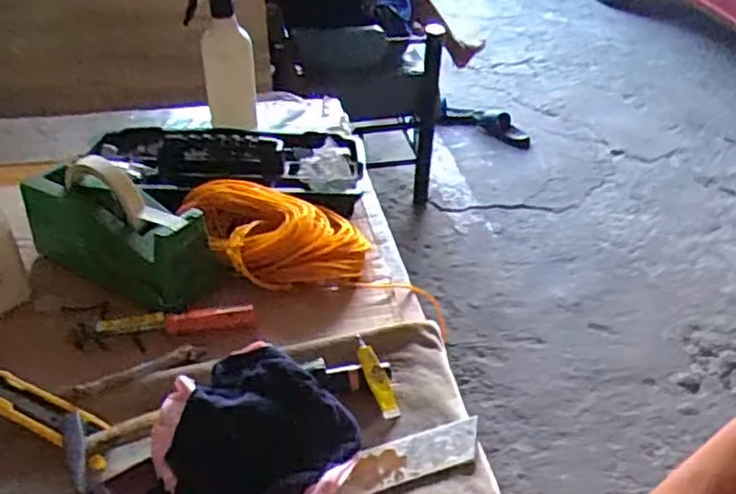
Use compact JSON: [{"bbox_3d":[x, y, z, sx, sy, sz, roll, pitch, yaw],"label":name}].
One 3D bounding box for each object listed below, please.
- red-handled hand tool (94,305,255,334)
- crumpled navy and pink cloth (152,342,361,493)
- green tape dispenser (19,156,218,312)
[{"bbox_3d":[-0.187,0.075,0.674,0.148,0.023,0.025,-3,37,-7],"label":"red-handled hand tool"},{"bbox_3d":[-0.086,0.151,0.533,0.138,0.061,0.137,-26,45,-32],"label":"crumpled navy and pink cloth"},{"bbox_3d":[-0.258,-0.019,0.708,0.211,0.113,0.068,20,40,22],"label":"green tape dispenser"}]

